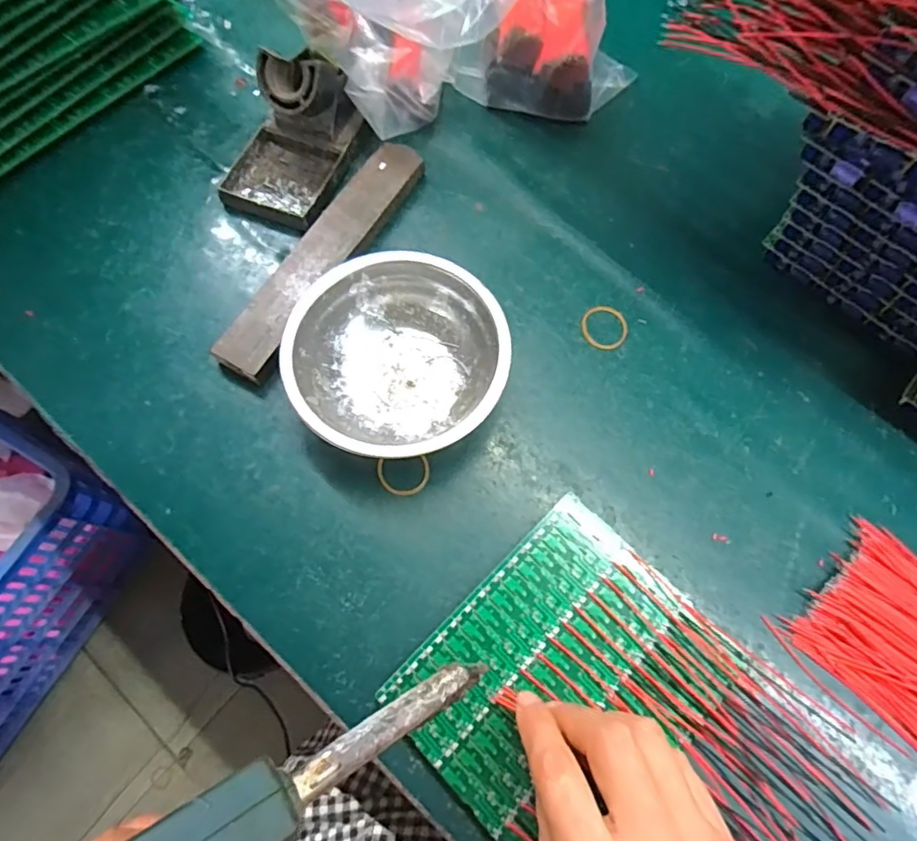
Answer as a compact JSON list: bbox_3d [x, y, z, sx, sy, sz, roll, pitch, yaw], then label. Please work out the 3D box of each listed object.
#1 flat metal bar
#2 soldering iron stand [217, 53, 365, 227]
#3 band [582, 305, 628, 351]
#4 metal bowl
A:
[{"bbox_3d":[-0.090,-0.113,0.379,0.034,0.015,0.202,29,72,9],"label":"flat metal bar"},{"bbox_3d":[-0.118,-0.200,0.385,0.076,0.063,0.109,20,71,6],"label":"soldering iron stand"},{"bbox_3d":[0.097,-0.062,0.367,0.030,0.004,0.032,0,70,-1],"label":"band"},{"bbox_3d":[-0.036,-0.035,0.335,0.125,0.040,0.124,0,70,-1],"label":"metal bowl"}]

